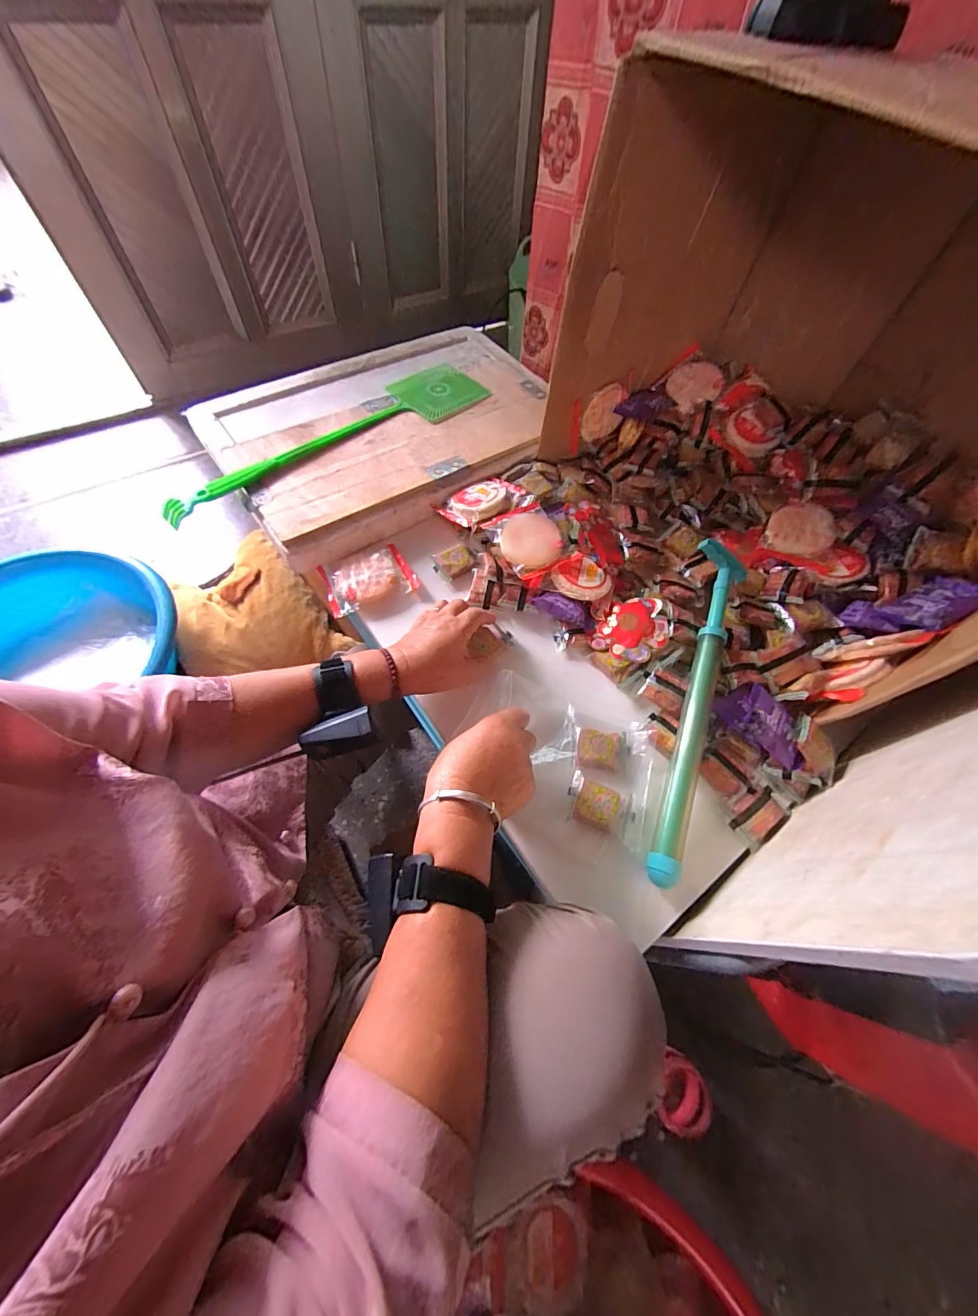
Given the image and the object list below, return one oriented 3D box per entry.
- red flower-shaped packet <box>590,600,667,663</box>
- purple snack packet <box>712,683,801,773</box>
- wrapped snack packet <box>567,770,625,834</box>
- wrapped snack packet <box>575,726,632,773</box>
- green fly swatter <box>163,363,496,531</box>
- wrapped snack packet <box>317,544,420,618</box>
[{"bbox_3d":[0.176,-0.034,0.533,0.092,0.023,0.071,-38,69,-21],"label":"red flower-shaped packet"},{"bbox_3d":[0.288,0.073,0.465,0.053,0.034,0.094,-13,62,-10],"label":"purple snack packet"},{"bbox_3d":[0.109,0.145,0.442,0.054,0.019,0.048,14,61,5],"label":"wrapped snack packet"},{"bbox_3d":[0.122,0.099,0.472,0.061,0.014,0.042,5,60,-1],"label":"wrapped snack packet"},{"bbox_3d":[-0.215,-0.317,0.638,0.507,0.007,0.116,-39,70,-22],"label":"green fly swatter"},{"bbox_3d":[-0.157,-0.105,0.570,0.110,0.019,0.087,-21,64,-15],"label":"wrapped snack packet"}]

